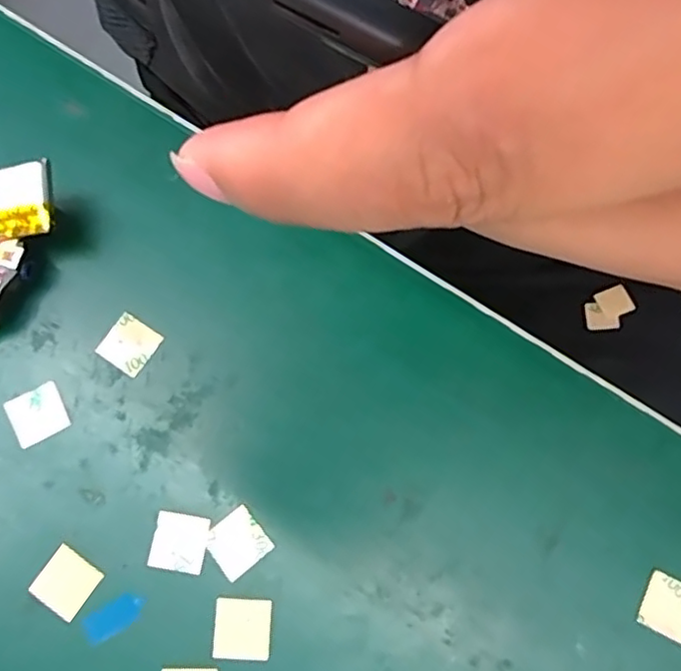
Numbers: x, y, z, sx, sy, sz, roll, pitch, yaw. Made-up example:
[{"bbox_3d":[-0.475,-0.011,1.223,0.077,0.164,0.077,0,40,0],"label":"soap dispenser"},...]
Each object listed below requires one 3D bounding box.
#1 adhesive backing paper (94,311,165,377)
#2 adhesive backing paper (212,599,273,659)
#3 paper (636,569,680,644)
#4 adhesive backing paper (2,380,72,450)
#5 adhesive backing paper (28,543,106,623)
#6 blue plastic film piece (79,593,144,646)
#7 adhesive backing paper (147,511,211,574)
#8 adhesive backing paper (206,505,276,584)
[{"bbox_3d":[-0.065,0.003,0.194,0.015,0.004,0.015,33,81,4],"label":"adhesive backing paper"},{"bbox_3d":[-0.027,0.081,0.175,0.015,0.004,0.015,2,78,3],"label":"adhesive backing paper"},{"bbox_3d":[0.092,0.076,0.175,0.015,0.004,0.016,26,78,6],"label":"paper"},{"bbox_3d":[-0.091,0.024,0.189,0.016,0.004,0.015,-28,78,-8],"label":"adhesive backing paper"},{"bbox_3d":[-0.077,0.069,0.177,0.015,0.004,0.015,34,78,8],"label":"adhesive backing paper"},{"bbox_3d":[-0.063,0.078,0.175,0.017,0.004,0.008,-33,76,-8],"label":"blue plastic film piece"},{"bbox_3d":[-0.046,0.059,0.180,0.015,0.004,0.015,9,76,4],"label":"adhesive backing paper"},{"bbox_3d":[-0.030,0.059,0.178,0.016,0.004,0.015,-39,79,-8],"label":"adhesive backing paper"}]

